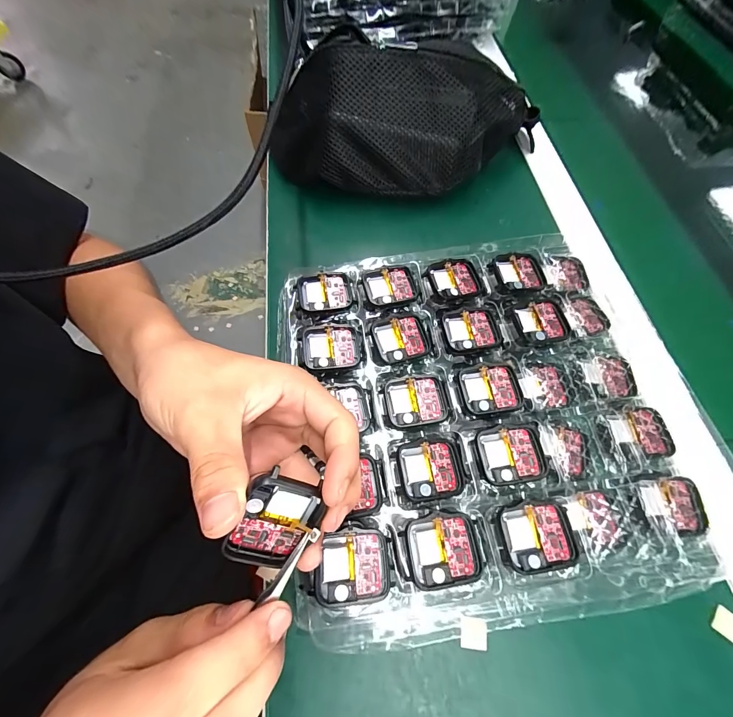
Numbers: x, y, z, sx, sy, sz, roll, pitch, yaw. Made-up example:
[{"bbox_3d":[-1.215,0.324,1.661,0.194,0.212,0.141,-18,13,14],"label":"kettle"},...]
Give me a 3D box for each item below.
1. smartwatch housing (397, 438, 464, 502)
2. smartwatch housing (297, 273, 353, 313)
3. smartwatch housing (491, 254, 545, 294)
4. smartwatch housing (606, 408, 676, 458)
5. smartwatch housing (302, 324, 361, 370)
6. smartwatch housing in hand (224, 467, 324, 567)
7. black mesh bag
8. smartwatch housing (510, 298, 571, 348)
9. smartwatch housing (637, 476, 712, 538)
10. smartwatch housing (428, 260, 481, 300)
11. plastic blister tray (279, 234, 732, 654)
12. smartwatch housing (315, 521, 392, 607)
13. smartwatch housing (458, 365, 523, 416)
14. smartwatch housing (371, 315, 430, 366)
[{"bbox_3d":[0.043,0.074,0.223,0.041,0.007,0.037,-7,65,-4],"label":"smartwatch housing"},{"bbox_3d":[-0.034,-0.054,0.277,0.045,0.005,0.036,-4,65,-2],"label":"smartwatch housing"},{"bbox_3d":[0.134,-0.074,0.289,0.043,0.006,0.037,-10,65,-5],"label":"smartwatch housing"},{"bbox_3d":[0.198,0.055,0.242,0.036,0.008,0.034,-7,65,-4],"label":"smartwatch housing"},{"bbox_3d":[-0.027,-0.008,0.259,0.043,0.008,0.036,-8,65,-4],"label":"smartwatch housing"},{"bbox_3d":[-0.040,0.074,0.150,0.034,0.006,0.044,25,99,-17],"label":"smartwatch housing in hand"},{"bbox_3d":[0.039,-0.228,0.330,0.268,0.110,0.108,4,65,2],"label":"black mesh bag"},{"bbox_3d":[0.139,-0.028,0.269,0.047,0.011,0.037,-10,65,-5],"label":"smartwatch housing"},{"bbox_3d":[0.198,0.096,0.219,0.039,0.007,0.034,0,65,0],"label":"smartwatch housing"},{"bbox_3d":[0.076,-0.067,0.284,0.041,0.006,0.036,-12,65,-6],"label":"smartwatch housing"},{"bbox_3d":[0.088,0.031,0.253,0.284,0.031,0.264,-9,65,-4],"label":"plastic blister tray"},{"bbox_3d":[-0.008,0.120,0.196,0.042,0.005,0.039,-3,65,-2],"label":"smartwatch housing"},{"bbox_3d":[0.093,0.023,0.247,0.043,0.004,0.037,-4,65,-2],"label":"smartwatch housing"},{"bbox_3d":[0.028,-0.015,0.262,0.042,0.005,0.036,-14,66,-7],"label":"smartwatch housing"}]

